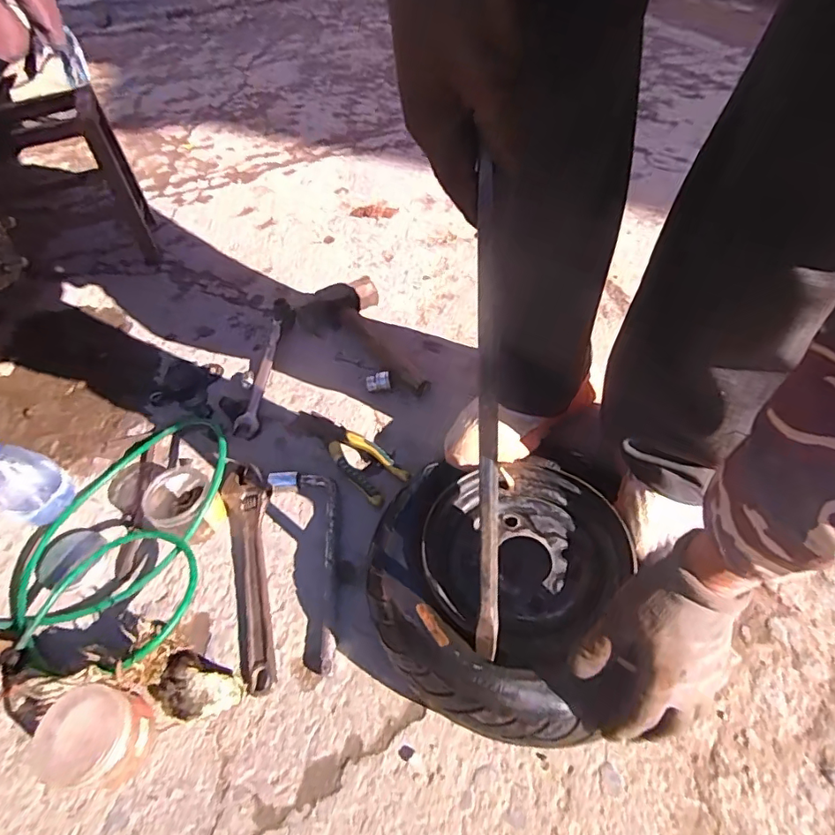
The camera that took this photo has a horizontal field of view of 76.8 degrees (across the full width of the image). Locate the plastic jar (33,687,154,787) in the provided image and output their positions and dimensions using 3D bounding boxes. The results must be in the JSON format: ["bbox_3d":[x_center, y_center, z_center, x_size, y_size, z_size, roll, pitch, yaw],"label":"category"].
[{"bbox_3d":[-0.307,0.310,0.509,0.080,0.068,0.078,-3,50,4],"label":"plastic jar"}]

